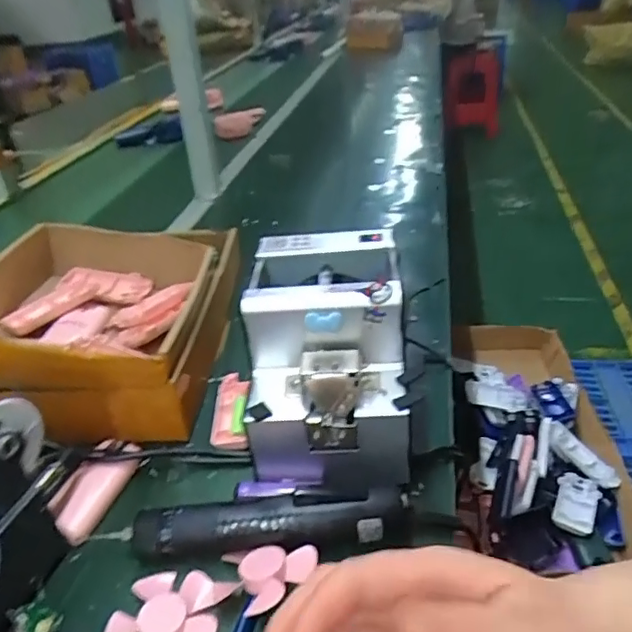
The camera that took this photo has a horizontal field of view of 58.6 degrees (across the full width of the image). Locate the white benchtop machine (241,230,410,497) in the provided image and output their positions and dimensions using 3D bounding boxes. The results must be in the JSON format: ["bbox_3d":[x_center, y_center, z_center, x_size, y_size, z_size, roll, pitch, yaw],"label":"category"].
[{"bbox_3d":[0.010,0.036,0.487,0.125,0.153,0.184,-3,33,4],"label":"white benchtop machine"}]

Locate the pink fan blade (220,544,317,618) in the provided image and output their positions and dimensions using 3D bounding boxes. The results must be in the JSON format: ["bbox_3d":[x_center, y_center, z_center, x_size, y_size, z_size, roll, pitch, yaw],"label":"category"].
[{"bbox_3d":[-0.028,0.177,0.392,0.058,0.024,0.057,-4,33,3],"label":"pink fan blade"}]

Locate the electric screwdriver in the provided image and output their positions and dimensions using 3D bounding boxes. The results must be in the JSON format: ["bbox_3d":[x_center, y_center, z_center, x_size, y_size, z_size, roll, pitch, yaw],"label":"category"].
[{"bbox_3d":[-0.043,0.154,0.413,0.221,0.040,0.034,-3,33,4],"label":"electric screwdriver"}]

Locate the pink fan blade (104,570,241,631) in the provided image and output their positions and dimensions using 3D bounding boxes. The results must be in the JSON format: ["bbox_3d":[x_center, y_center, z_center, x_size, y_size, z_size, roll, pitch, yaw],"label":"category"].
[{"bbox_3d":[-0.098,0.194,0.377,0.074,0.012,0.052,5,35,16],"label":"pink fan blade"}]

